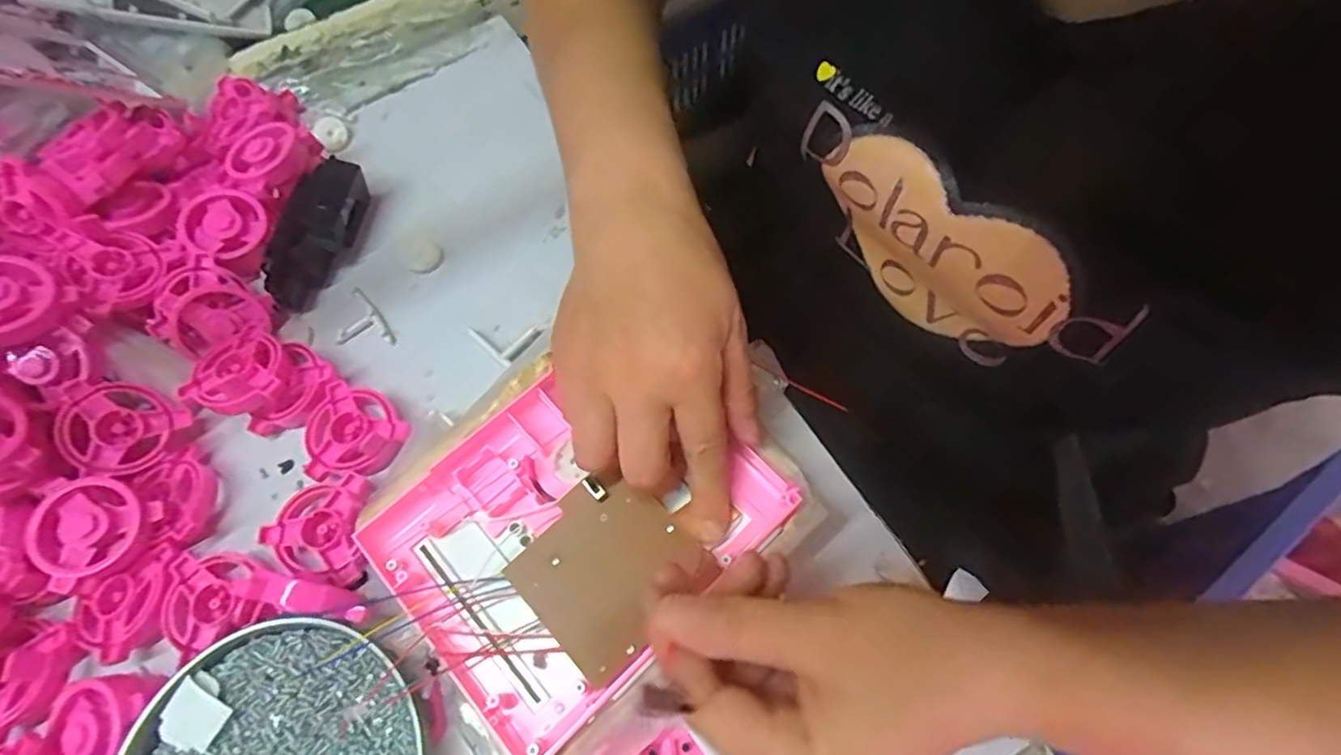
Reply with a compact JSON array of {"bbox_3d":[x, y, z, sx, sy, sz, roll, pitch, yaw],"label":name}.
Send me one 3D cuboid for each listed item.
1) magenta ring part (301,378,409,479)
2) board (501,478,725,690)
[{"bbox_3d":[-0.175,0.033,0.352,0.056,0.014,0.053,33,71,16],"label":"magenta ring part"},{"bbox_3d":[-0.028,0.085,0.288,0.072,0.005,0.069,-42,71,-15],"label":"board"}]

